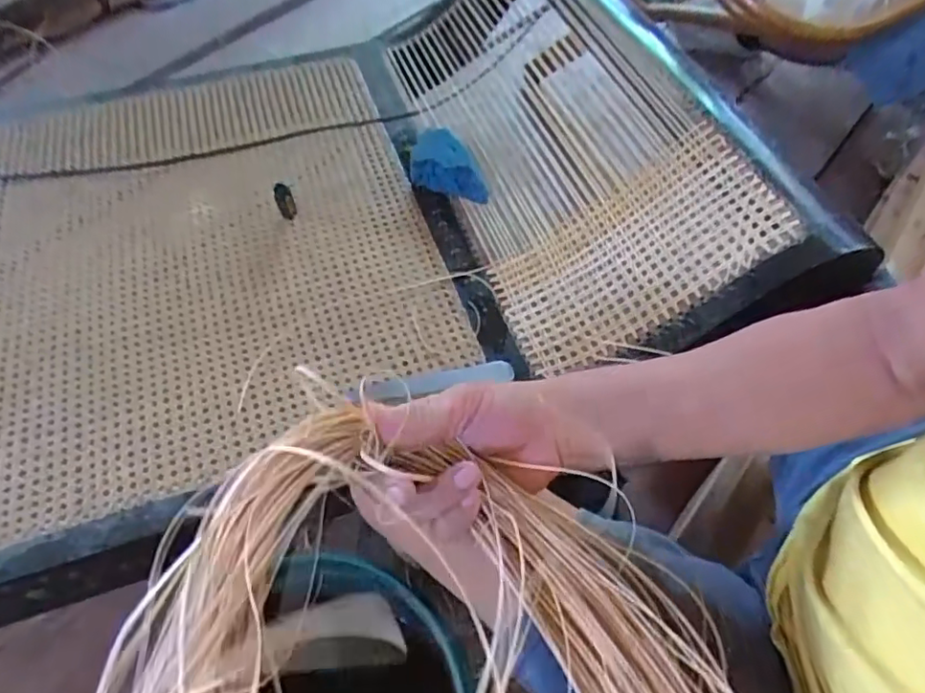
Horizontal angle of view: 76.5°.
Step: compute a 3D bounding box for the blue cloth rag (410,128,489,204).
[{"bbox_3d":[-0.014,-0.241,0.776,0.115,0.076,0.026,18,17,14],"label":"blue cloth rag"}]

